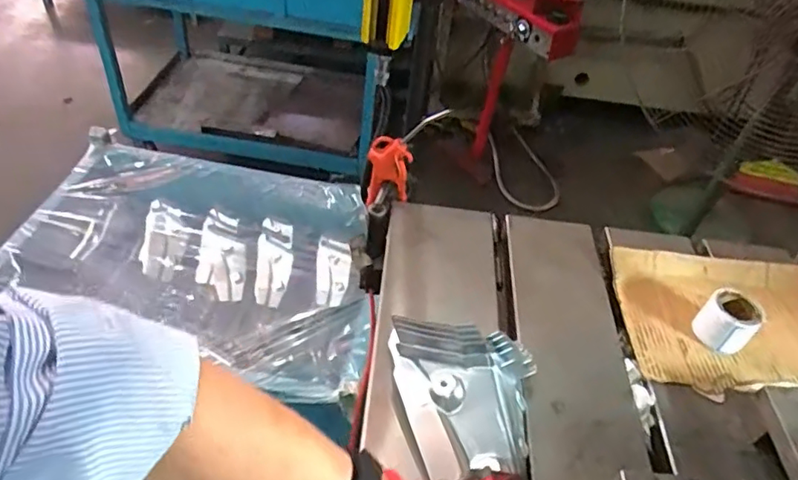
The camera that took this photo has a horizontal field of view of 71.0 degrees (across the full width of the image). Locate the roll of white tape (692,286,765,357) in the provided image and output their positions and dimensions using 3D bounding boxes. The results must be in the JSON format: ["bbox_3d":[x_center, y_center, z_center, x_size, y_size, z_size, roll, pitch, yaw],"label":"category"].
[{"bbox_3d":[0.402,0.101,0.687,0.060,0.058,0.064,4,43,-4],"label":"roll of white tape"}]

